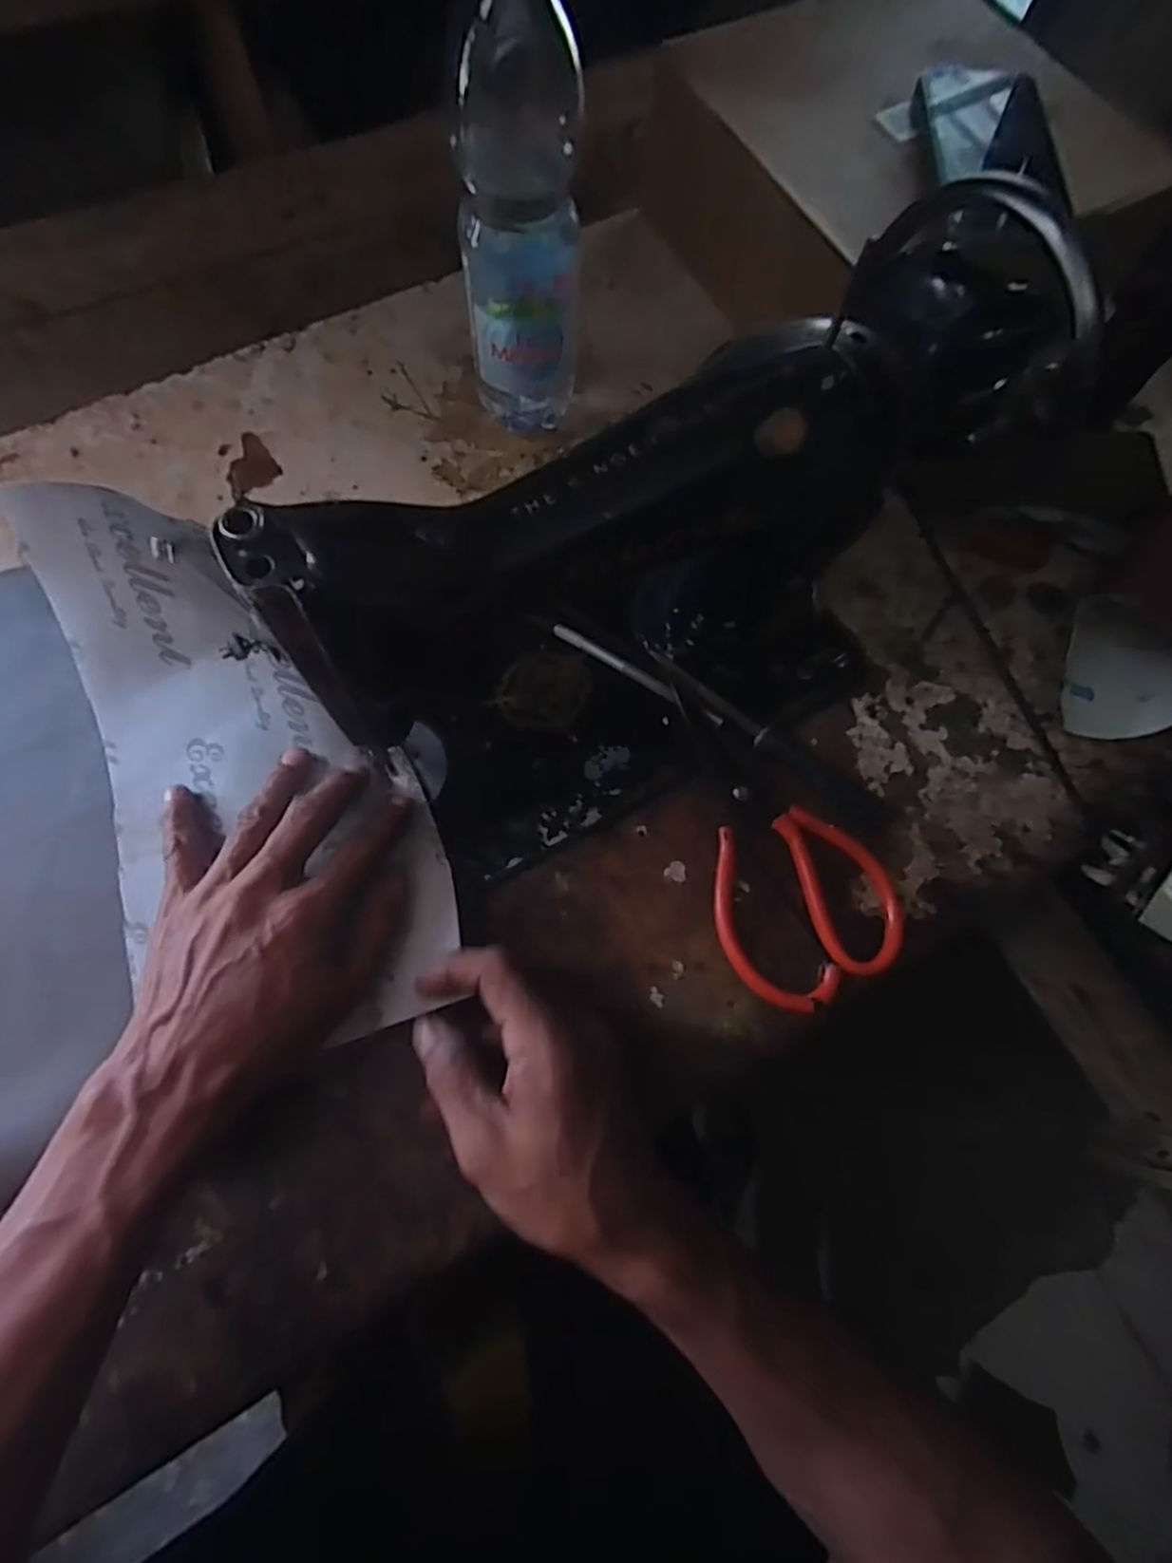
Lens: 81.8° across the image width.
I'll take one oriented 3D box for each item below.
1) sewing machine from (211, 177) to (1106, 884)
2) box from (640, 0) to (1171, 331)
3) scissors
[{"bbox_3d":[0.032,-0.099,0.328,0.336,0.192,0.177,-20,73,-10],"label":"sewing machine"},{"bbox_3d":[0.215,-0.422,0.473,0.264,0.085,0.266,-25,77,-11],"label":"box"},{"bbox_3d":[0.084,0.001,0.394,0.095,0.015,0.250,-25,77,-11],"label":"scissors"}]

